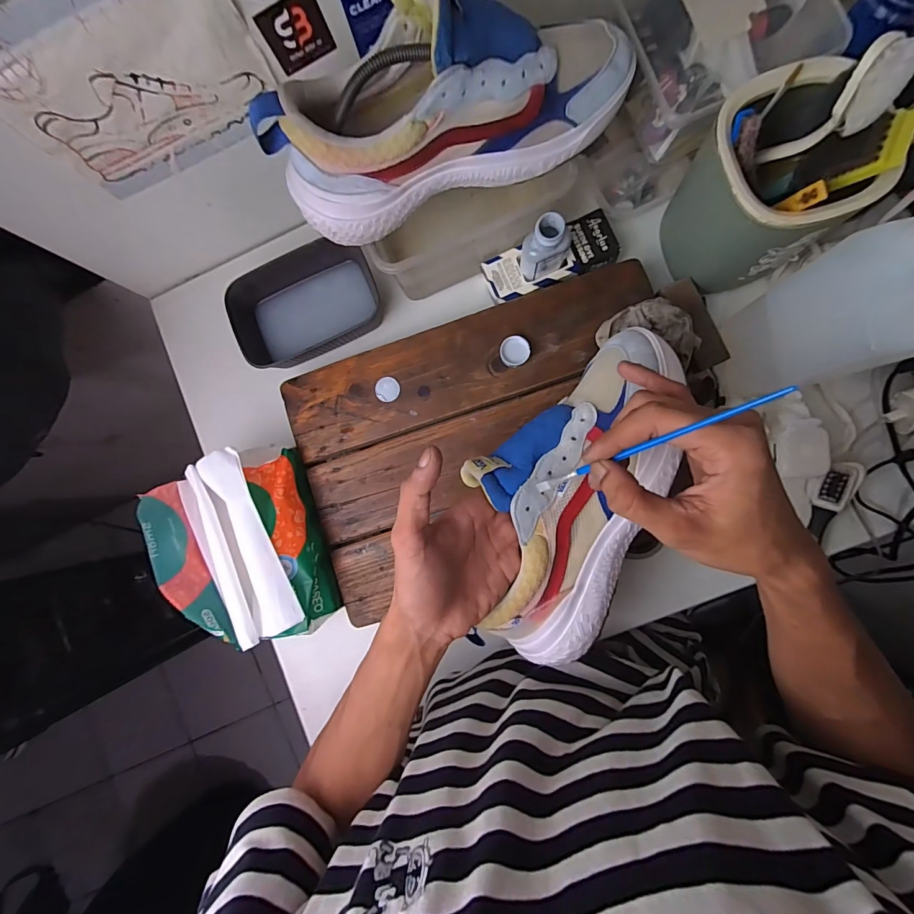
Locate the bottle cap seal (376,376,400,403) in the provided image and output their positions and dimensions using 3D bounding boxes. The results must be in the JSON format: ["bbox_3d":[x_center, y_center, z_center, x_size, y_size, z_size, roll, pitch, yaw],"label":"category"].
[{"bbox_3d":[-0.076,-0.074,0.447,0.027,0.004,0.027,0,88,6],"label":"bottle cap seal"}]

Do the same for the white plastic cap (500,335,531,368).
[{"bbox_3d":[0.061,-0.110,0.430,0.029,0.012,0.030,0,88,6],"label":"white plastic cap"}]

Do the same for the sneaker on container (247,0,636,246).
[{"bbox_3d":[-0.002,-0.279,0.314,0.295,0.119,0.089,-20,86,5],"label":"sneaker on container"}]

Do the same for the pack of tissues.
[{"bbox_3d":[-0.216,0.091,0.421,0.131,0.077,0.193,-19,86,5],"label":"pack of tissues"}]

